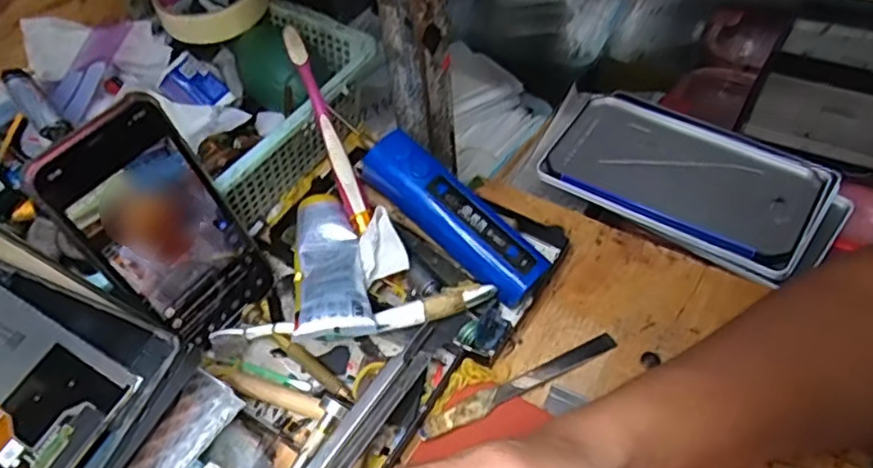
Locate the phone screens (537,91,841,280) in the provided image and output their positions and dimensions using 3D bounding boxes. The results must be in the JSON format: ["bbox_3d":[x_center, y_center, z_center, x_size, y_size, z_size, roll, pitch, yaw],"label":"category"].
[{"bbox_3d":[0.180,-0.047,0.466,0.186,0.011,0.111,28,59,25],"label":"phone screens"}]

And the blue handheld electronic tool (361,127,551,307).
[{"bbox_3d":[0.010,-0.011,0.397,0.130,0.029,0.032,41,63,11],"label":"blue handheld electronic tool"}]

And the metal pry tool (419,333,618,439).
[{"bbox_3d":[0.048,0.085,0.365,0.125,0.008,0.013,-25,53,-15],"label":"metal pry tool"}]

